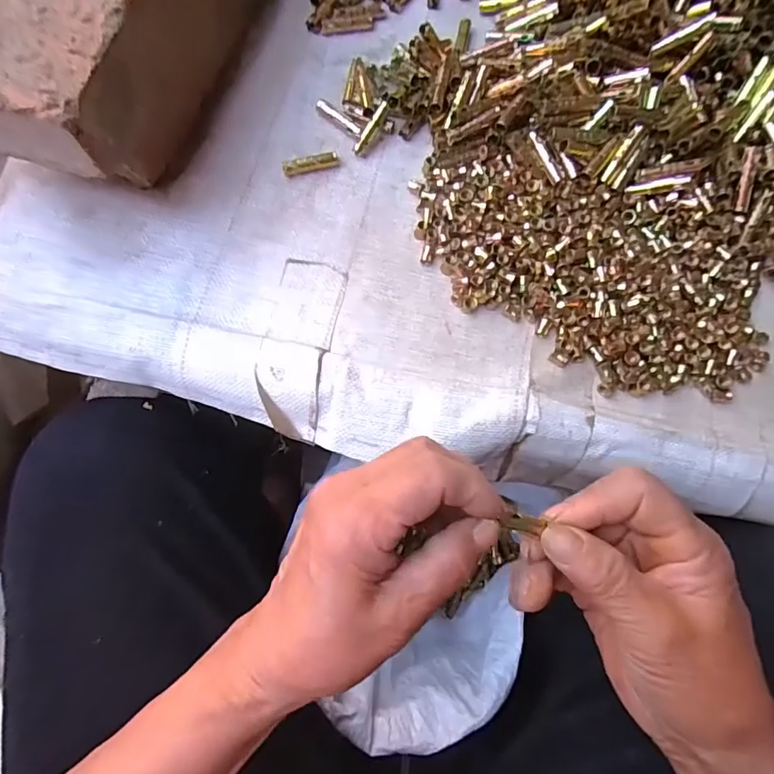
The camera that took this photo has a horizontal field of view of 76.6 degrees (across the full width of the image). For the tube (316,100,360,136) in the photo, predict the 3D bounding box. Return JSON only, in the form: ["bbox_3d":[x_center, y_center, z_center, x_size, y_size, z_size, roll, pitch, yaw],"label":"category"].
[{"bbox_3d":[-0.035,-0.198,0.360,0.043,0.007,0.007,43,81,9],"label":"tube"}]

